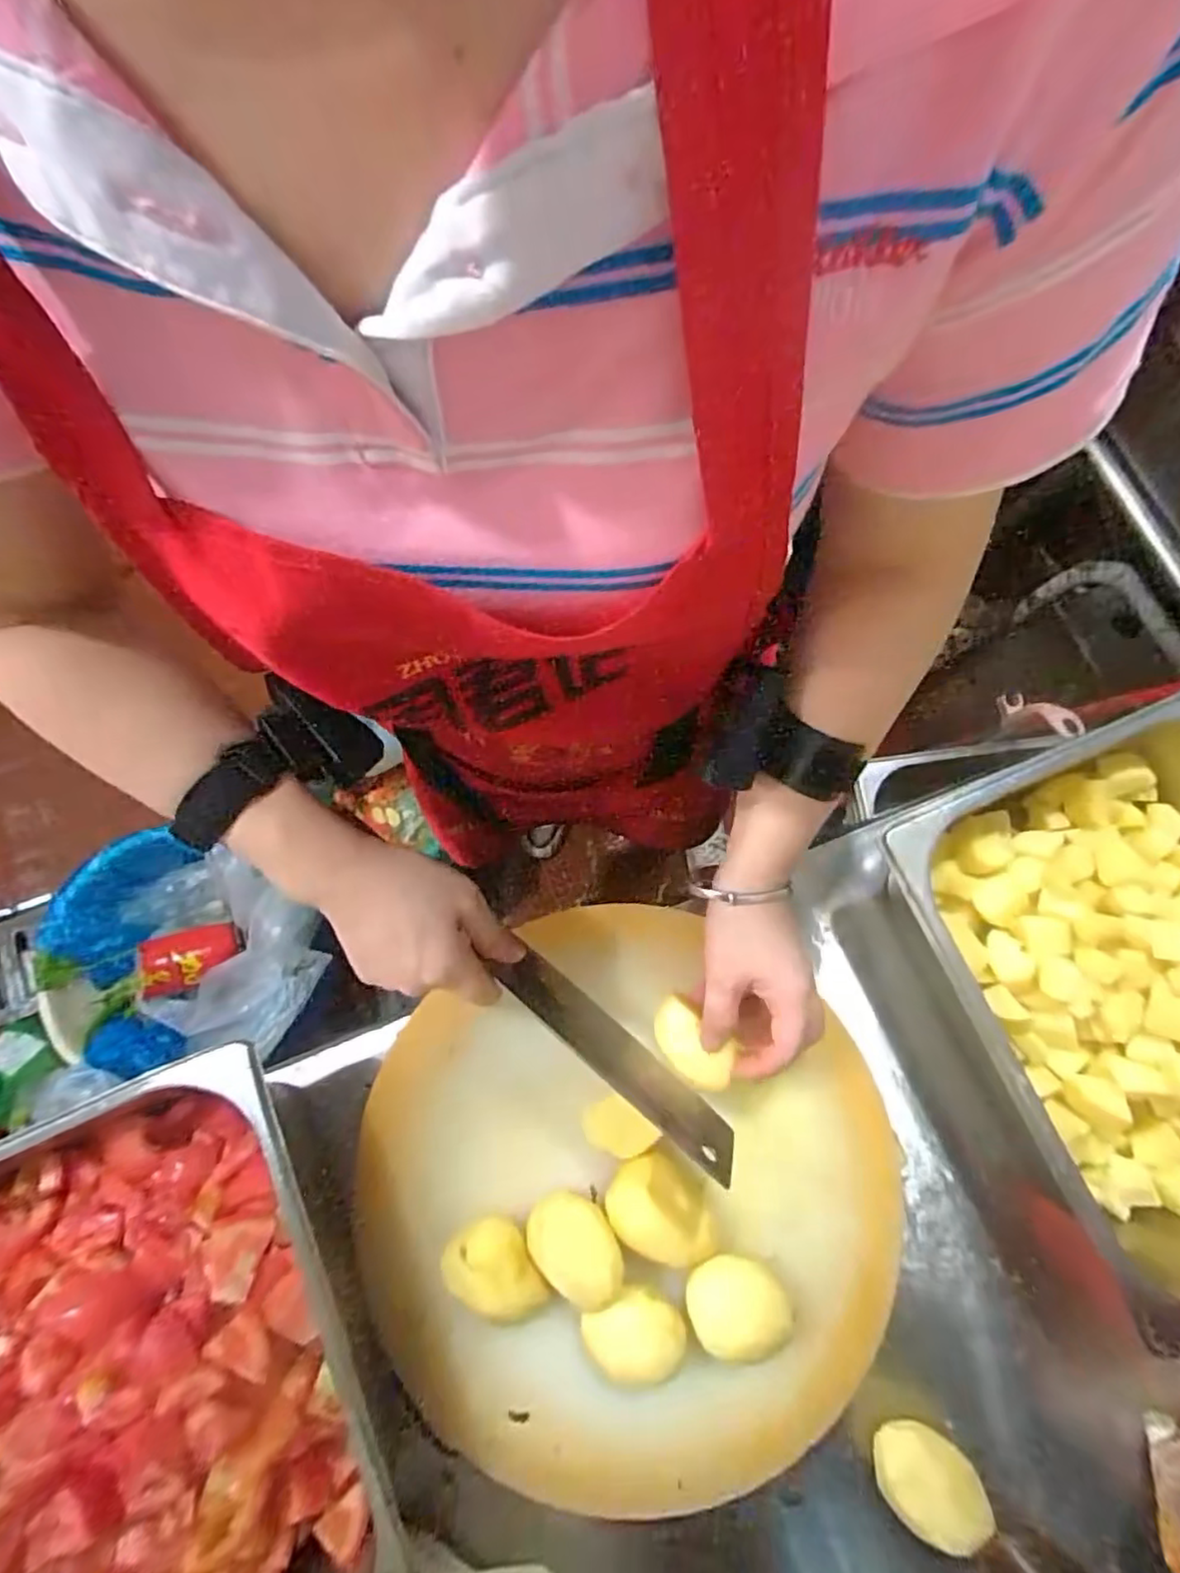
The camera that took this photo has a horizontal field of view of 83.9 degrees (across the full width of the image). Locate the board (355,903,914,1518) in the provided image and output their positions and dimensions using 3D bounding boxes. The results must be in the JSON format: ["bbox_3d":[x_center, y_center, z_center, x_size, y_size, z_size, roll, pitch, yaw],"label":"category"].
[{"bbox_3d":[0.018,0.248,0.406,0.304,0.040,0.311,0,68,-1],"label":"board"}]

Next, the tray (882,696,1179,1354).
[{"bbox_3d":[0.350,0.124,0.406,0.249,0.087,0.306,-22,80,-4],"label":"tray"}]

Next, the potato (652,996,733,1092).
[{"bbox_3d":[0.066,0.163,0.416,0.057,0.025,0.035,41,92,27],"label":"potato"}]

